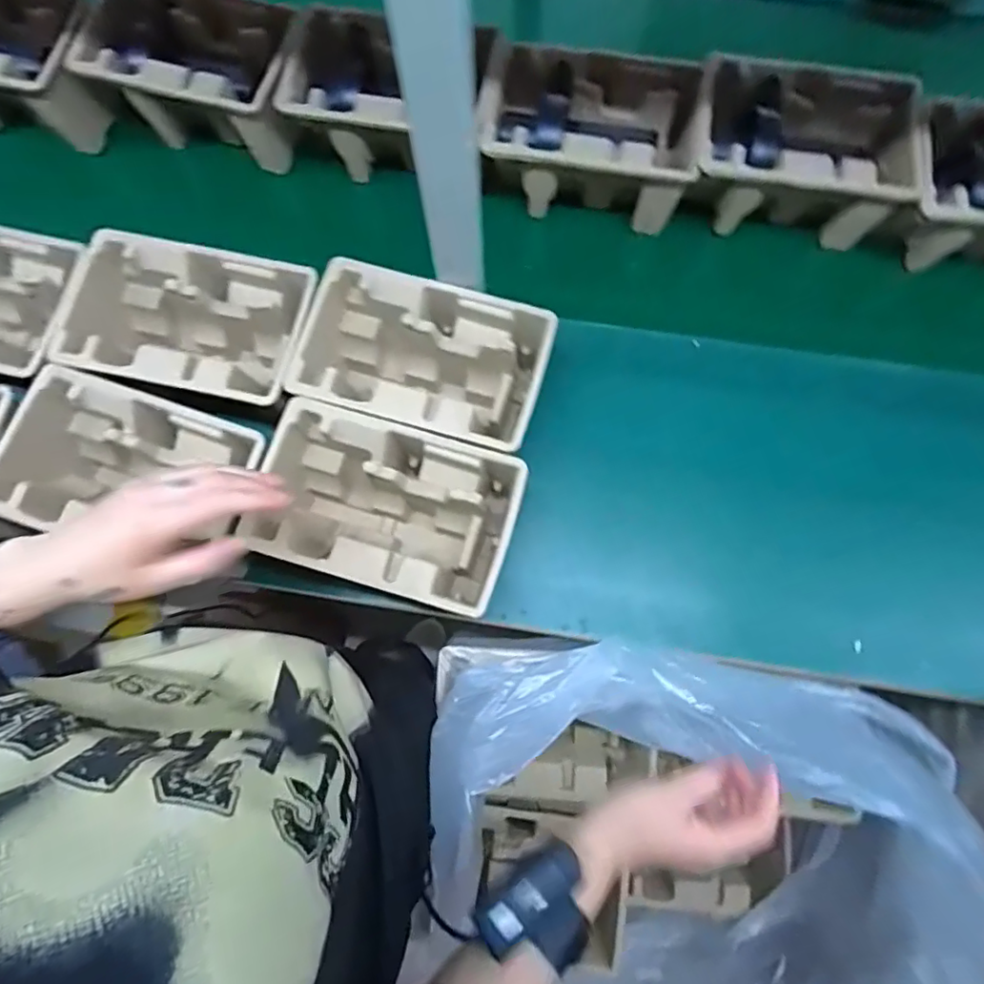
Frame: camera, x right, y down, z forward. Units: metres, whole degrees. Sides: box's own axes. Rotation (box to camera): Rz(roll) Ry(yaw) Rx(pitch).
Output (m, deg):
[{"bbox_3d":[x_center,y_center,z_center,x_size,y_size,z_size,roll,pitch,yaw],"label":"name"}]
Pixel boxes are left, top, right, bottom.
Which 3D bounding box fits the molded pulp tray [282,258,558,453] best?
[{"bbox_3d":[-0.072,-0.123,0.565,0.238,0.086,0.142,15,79,5],"label":"molded pulp tray"}]

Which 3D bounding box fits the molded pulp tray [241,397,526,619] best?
[{"bbox_3d":[-0.092,0.019,0.545,0.222,0.116,0.144,15,79,4],"label":"molded pulp tray"}]

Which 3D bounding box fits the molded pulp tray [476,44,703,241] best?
[{"bbox_3d":[0.107,-0.388,0.640,0.221,0.104,0.145,10,79,4],"label":"molded pulp tray"}]

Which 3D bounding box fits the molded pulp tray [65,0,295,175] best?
[{"bbox_3d":[-0.329,-0.473,0.665,0.237,0.114,0.137,18,79,5],"label":"molded pulp tray"}]

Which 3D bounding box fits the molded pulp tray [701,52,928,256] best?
[{"bbox_3d":[0.329,-0.367,0.635,0.216,0.117,0.147,8,78,3],"label":"molded pulp tray"}]

